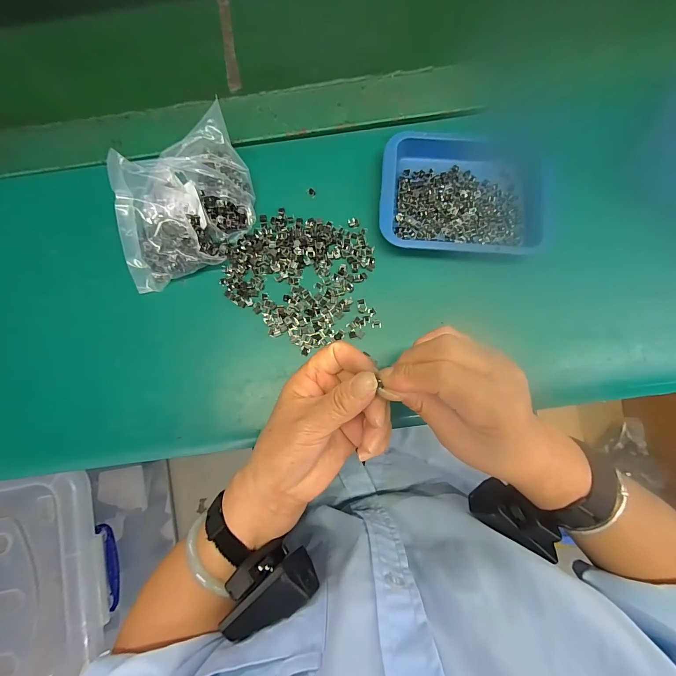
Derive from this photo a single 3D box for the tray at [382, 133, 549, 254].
[{"bbox_3d":[0.122,-0.141,0.324,0.158,0.025,0.127,6,82,2],"label":"tray"}]

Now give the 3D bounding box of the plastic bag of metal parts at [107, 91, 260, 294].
[{"bbox_3d":[-0.135,-0.119,0.301,0.084,0.069,0.171,36,85,6],"label":"plastic bag of metal parts"}]

